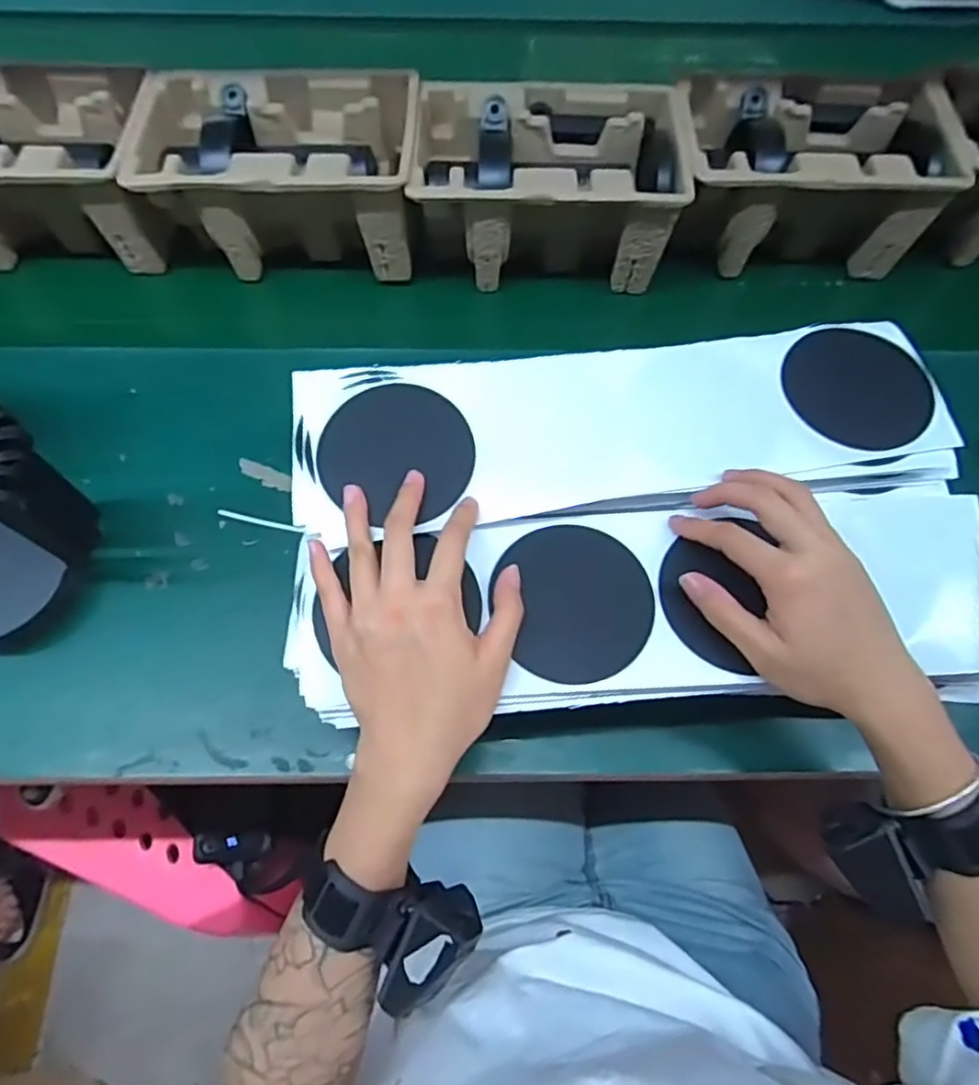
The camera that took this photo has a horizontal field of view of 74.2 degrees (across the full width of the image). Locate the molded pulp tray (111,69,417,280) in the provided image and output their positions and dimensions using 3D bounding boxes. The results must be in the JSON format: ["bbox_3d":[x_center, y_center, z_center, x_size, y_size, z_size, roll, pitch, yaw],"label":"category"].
[{"bbox_3d":[-0.176,-0.318,0.567,0.230,0.104,0.145,1,62,0],"label":"molded pulp tray"}]

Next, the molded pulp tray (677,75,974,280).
[{"bbox_3d":[0.274,-0.324,0.579,0.223,0.105,0.136,-1,62,-1],"label":"molded pulp tray"}]

